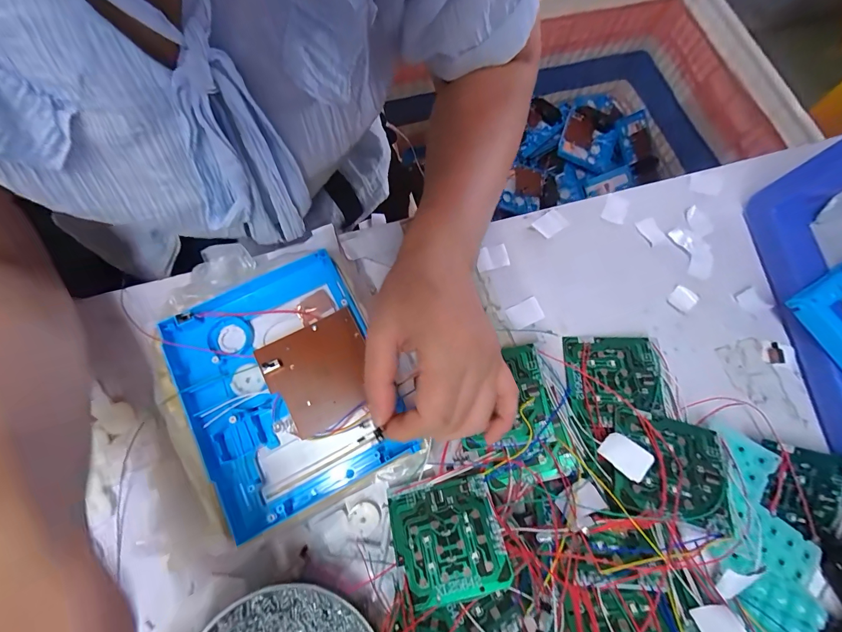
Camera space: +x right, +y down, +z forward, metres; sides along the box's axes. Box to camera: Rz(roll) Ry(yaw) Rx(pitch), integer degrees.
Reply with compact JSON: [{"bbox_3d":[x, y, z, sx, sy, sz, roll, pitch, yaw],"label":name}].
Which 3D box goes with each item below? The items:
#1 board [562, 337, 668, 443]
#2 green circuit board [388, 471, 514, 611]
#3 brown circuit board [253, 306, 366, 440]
[{"bbox_3d":[0.148,0.051,0.287,0.072,0.012,0.080,-1,60,4],"label":"board"},{"bbox_3d":[0.017,0.148,0.254,0.071,0.004,0.071,-17,54,2],"label":"green circuit board"},{"bbox_3d":[-0.071,0.039,0.270,0.071,0.005,0.070,-29,81,-12],"label":"brown circuit board"}]

